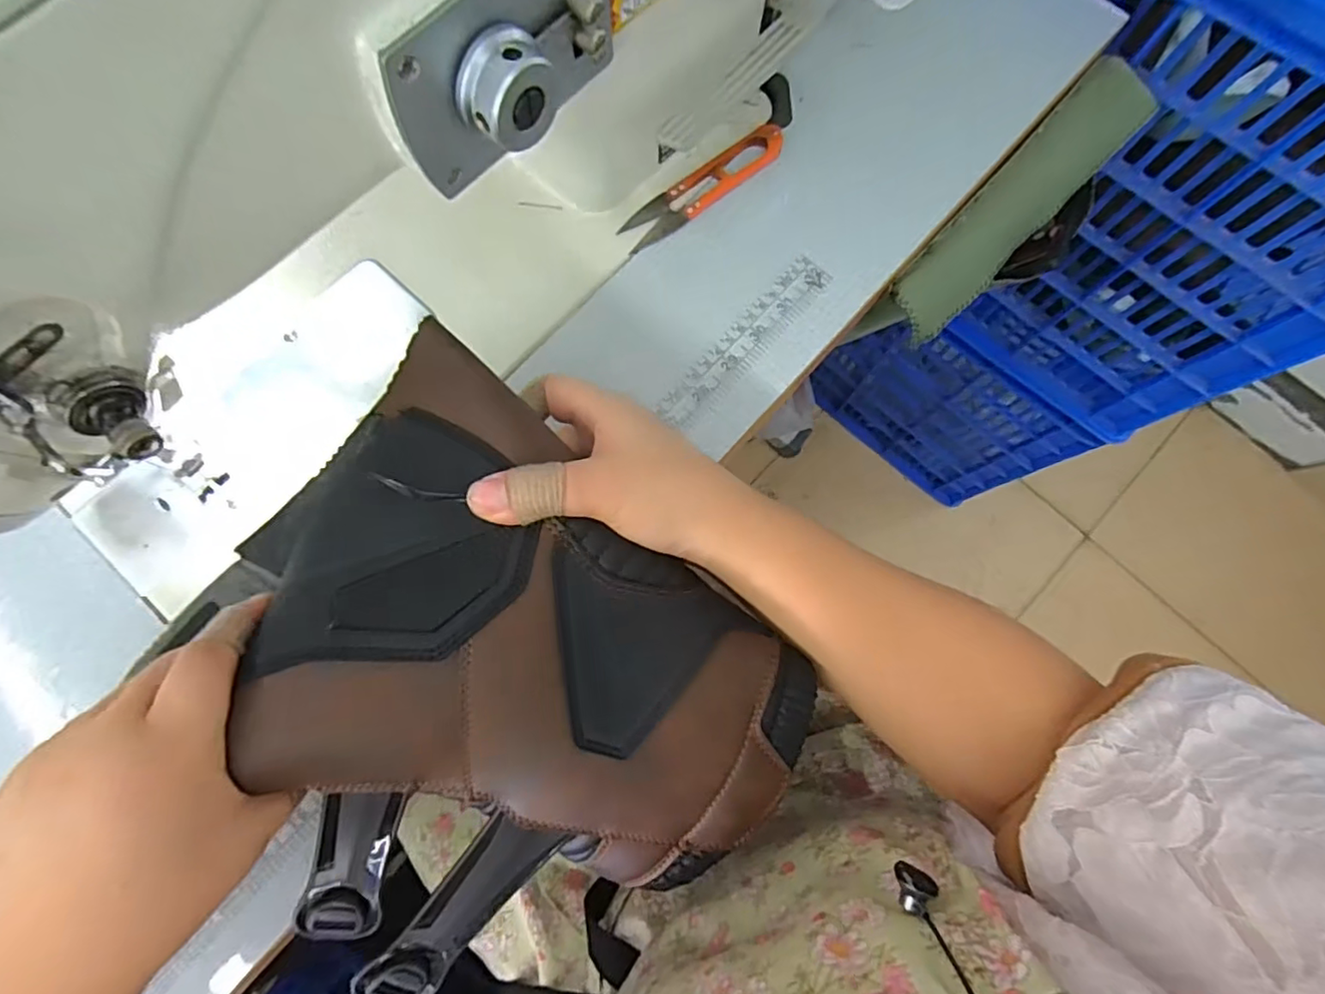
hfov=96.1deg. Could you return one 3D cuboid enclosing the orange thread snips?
[{"bbox_3d":[0.025,-0.194,0.369,0.116,0.010,0.026,-39,82,-7],"label":"orange thread snips"}]

